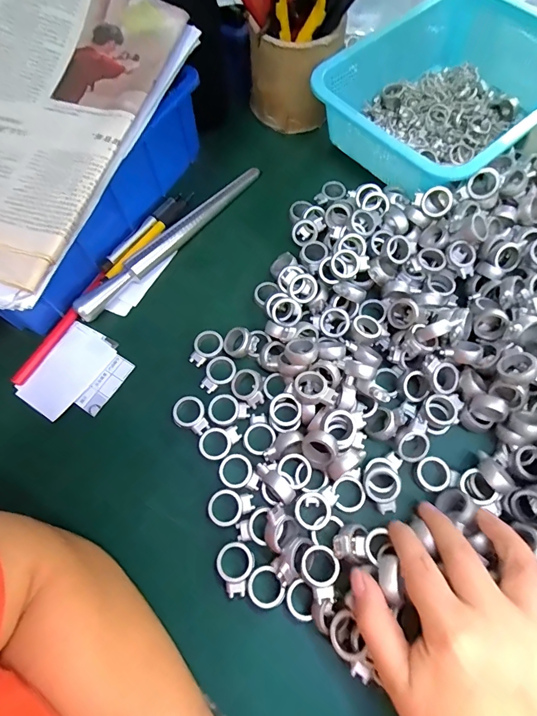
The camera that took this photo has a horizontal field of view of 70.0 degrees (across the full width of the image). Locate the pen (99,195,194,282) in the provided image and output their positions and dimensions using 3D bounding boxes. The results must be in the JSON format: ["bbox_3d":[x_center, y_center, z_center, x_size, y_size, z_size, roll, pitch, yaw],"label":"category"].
[{"bbox_3d":[-0.121,-0.124,0.388,0.013,0.006,0.131,29,71,13],"label":"pen"}]

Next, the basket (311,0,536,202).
[{"bbox_3d":[0.197,-0.284,0.410,0.272,0.065,0.191,-40,71,-14],"label":"basket"}]

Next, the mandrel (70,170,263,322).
[{"bbox_3d":[-0.095,-0.123,0.385,0.019,0.016,0.234,40,74,16],"label":"mandrel"}]

